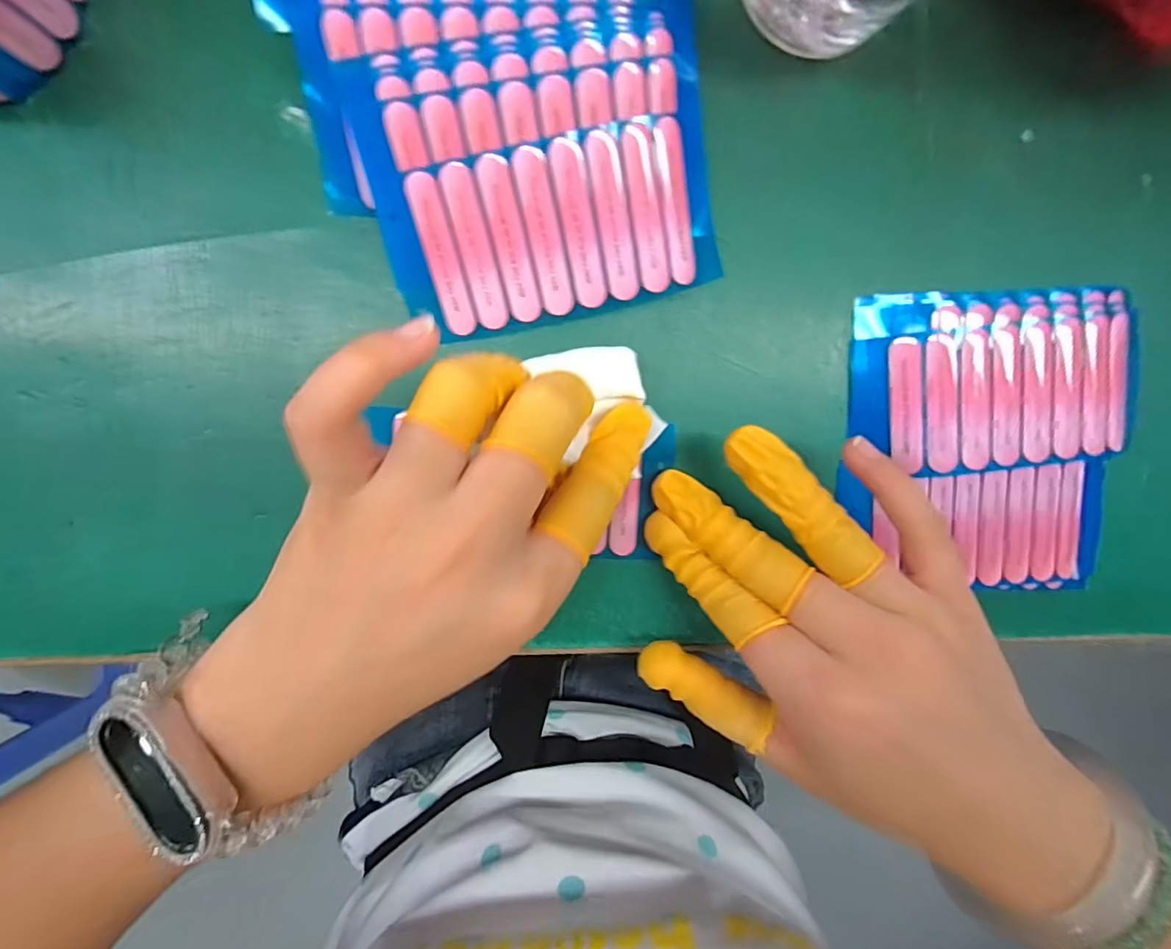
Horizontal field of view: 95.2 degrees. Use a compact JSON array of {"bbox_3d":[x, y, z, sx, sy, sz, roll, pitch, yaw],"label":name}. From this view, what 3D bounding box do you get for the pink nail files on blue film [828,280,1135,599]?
[{"bbox_3d":[0.160,-0.011,0.211,0.114,0.024,0.115,1,98,-6],"label":"pink nail files on blue film"}]

